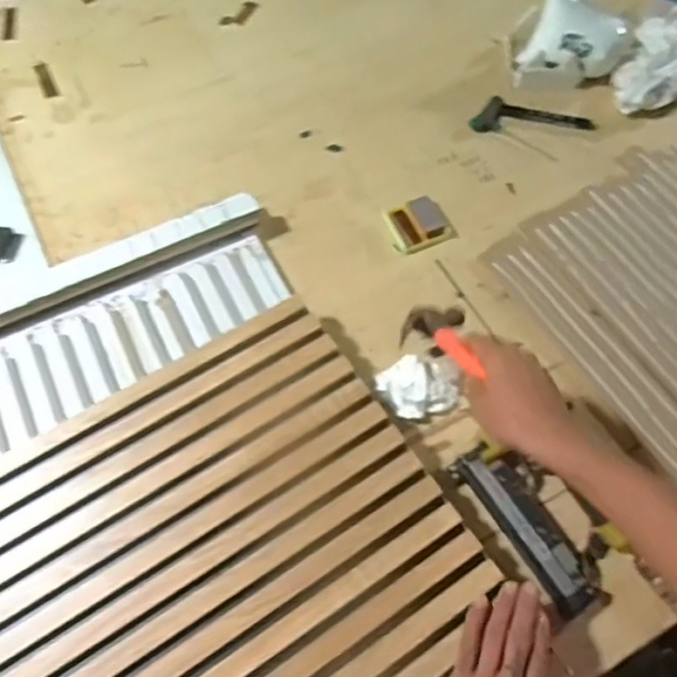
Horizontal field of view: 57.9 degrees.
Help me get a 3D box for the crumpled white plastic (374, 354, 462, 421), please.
[{"bbox_3d":[0.088,0.048,0.667,0.085,0.024,0.073,-18,64,-9],"label":"crumpled white plastic"}]

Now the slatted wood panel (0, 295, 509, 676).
[{"bbox_3d":[-0.165,0.256,0.533,0.567,0.032,0.442,-29,66,-15],"label":"slatted wood panel"}]

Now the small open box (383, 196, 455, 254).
[{"bbox_3d":[0.102,-0.144,0.777,0.074,0.021,0.066,-20,64,-10],"label":"small open box"}]

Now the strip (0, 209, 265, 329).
[{"bbox_3d":[-0.320,-0.055,0.705,0.498,0.036,0.030,-26,65,-13],"label":"strip"}]

